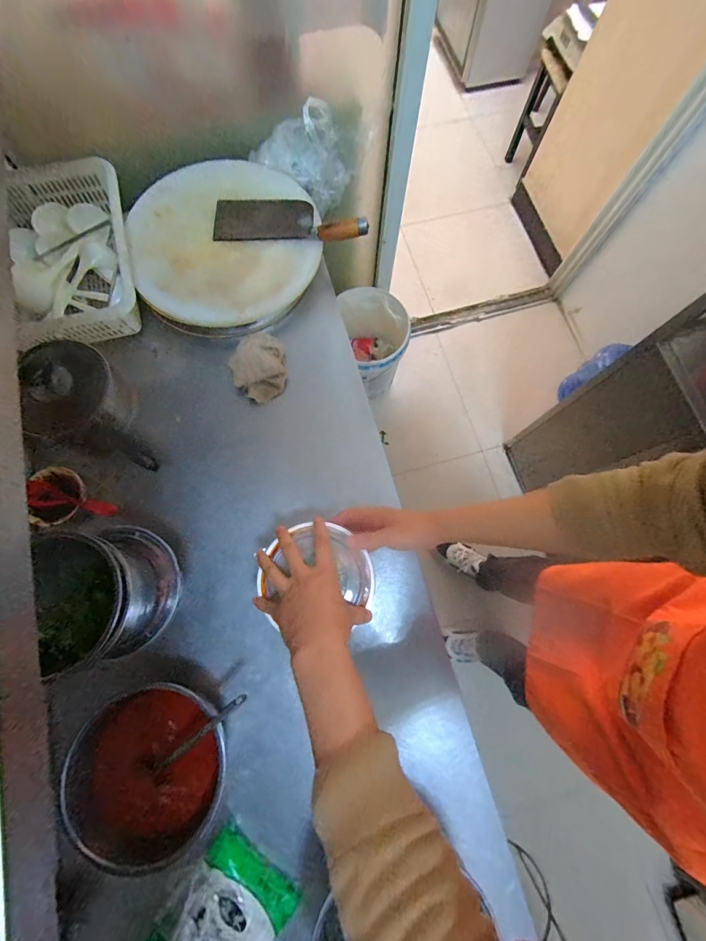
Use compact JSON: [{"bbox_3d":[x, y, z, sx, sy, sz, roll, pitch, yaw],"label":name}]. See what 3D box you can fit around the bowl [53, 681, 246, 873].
[{"bbox_3d":[-0.270,0.391,0.489,0.188,0.076,0.198,0,76,-1],"label":"bowl"}]

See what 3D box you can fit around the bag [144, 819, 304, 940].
[{"bbox_3d":[-0.171,0.590,0.463,0.148,0.049,0.168,42,79,8],"label":"bag"}]

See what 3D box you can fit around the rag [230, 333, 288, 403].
[{"bbox_3d":[-0.171,-0.186,0.646,0.097,0.051,0.131,-11,77,-4],"label":"rag"}]

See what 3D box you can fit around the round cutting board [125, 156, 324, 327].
[{"bbox_3d":[-0.244,-0.464,0.686,0.332,0.058,0.386,-13,77,-4],"label":"round cutting board"}]

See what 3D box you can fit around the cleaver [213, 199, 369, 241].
[{"bbox_3d":[-0.119,-0.490,0.690,0.285,0.025,0.100,0,76,-1],"label":"cleaver"}]

